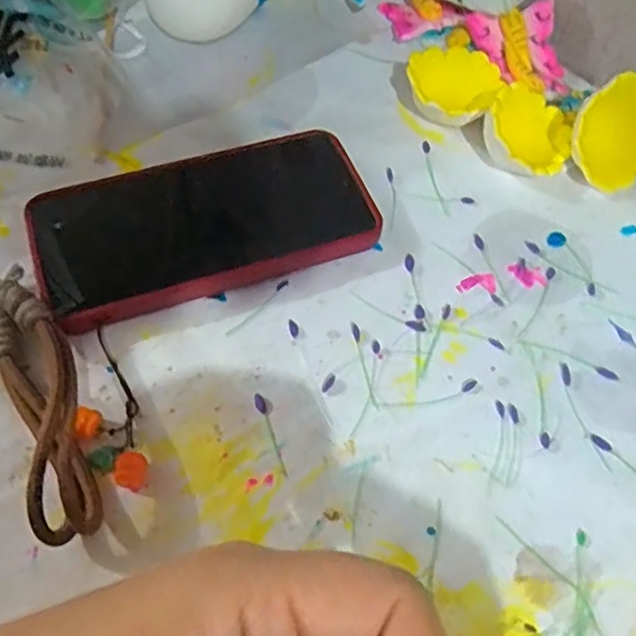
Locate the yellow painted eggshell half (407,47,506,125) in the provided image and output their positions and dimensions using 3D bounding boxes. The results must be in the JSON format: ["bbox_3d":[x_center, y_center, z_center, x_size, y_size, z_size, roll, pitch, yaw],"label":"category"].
[{"bbox_3d":[0.079,-0.134,0.385,0.053,0.028,0.051,15,56,7],"label":"yellow painted eggshell half"}]

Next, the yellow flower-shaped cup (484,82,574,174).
[{"bbox_3d":[0.115,-0.101,0.363,0.052,0.018,0.048,7,74,-26],"label":"yellow flower-shaped cup"}]

